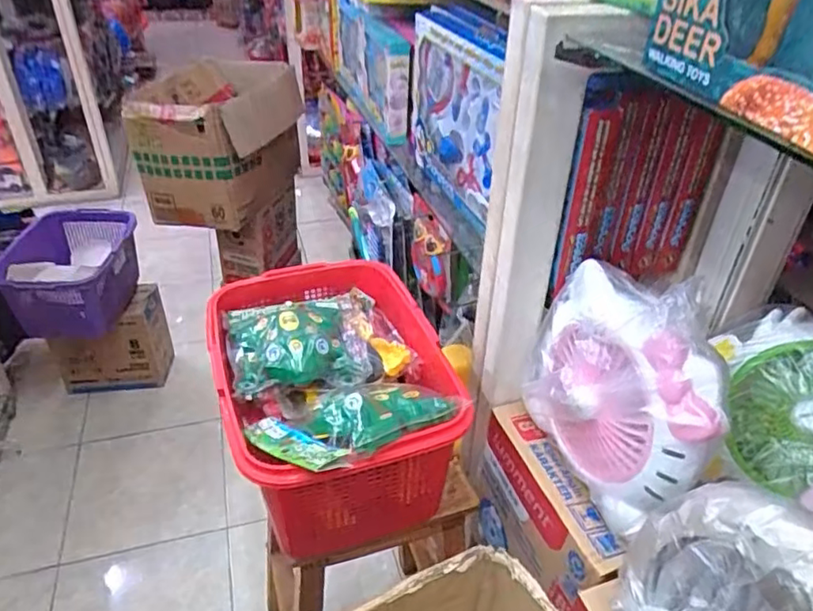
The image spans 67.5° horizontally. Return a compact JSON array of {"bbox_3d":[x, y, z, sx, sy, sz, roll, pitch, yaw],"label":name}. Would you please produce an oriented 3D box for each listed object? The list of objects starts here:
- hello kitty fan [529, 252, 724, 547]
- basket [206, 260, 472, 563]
[{"bbox_3d":[0.225,0.087,0.674,0.094,0.258,0.249,-10,37,-16],"label":"hello kitty fan"},{"bbox_3d":[-0.090,0.126,0.862,0.303,0.230,0.389,-13,38,-21],"label":"basket"}]

